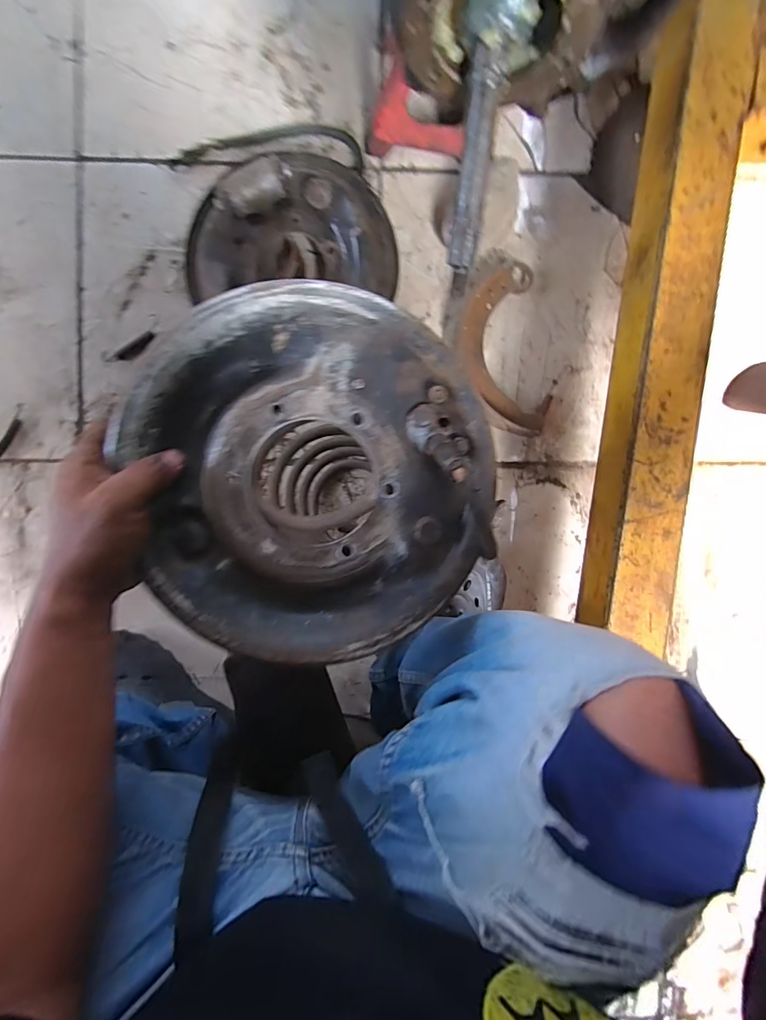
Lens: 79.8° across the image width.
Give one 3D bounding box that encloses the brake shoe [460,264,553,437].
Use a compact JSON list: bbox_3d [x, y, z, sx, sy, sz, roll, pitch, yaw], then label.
[{"bbox_3d":[0.166,-0.211,0.627,0.114,0.034,0.224,-12,93,-3],"label":"brake shoe"}]

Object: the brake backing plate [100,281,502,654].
[{"bbox_3d":[-0.047,-0.022,0.335,0.248,0.047,0.257,0,93,-4],"label":"brake backing plate"}]

